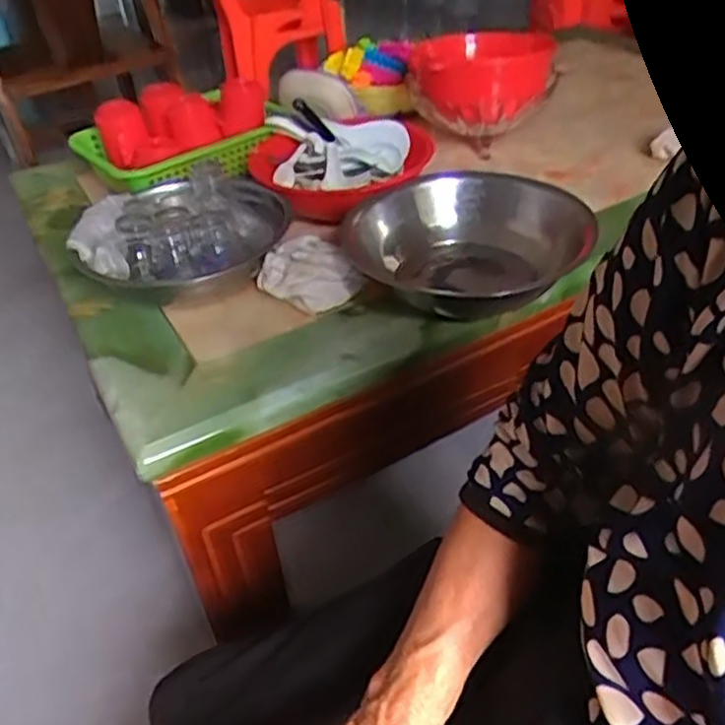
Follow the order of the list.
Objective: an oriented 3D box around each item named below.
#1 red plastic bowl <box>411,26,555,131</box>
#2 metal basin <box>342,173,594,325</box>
[{"bbox_3d":[0.183,-0.440,1.090,0.204,0.088,0.211,5,41,12],"label":"red plastic bowl"},{"bbox_3d":[0.111,-0.143,0.841,0.223,0.098,0.251,-17,41,-15],"label":"metal basin"}]

